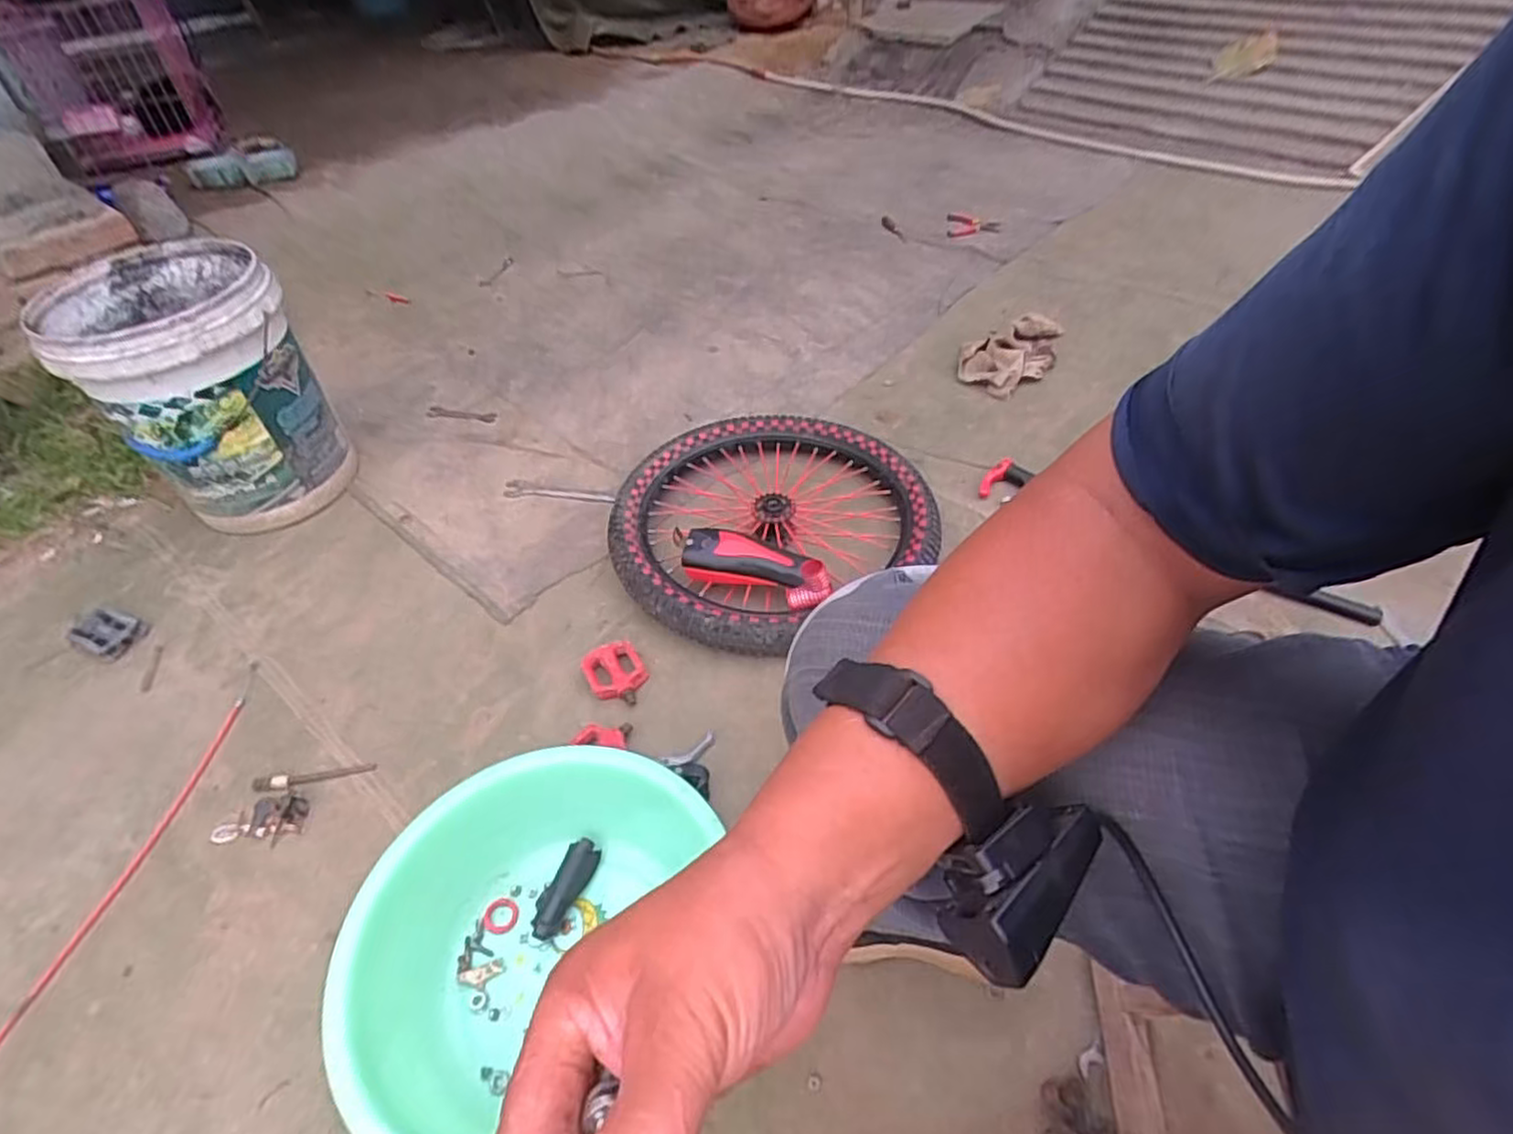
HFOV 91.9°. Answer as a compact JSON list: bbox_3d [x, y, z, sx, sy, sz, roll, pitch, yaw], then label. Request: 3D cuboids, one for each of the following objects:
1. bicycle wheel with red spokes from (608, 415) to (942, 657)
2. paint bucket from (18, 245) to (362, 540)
[{"bbox_3d":[0.010,-0.075,1.134,0.462,0.090,0.448,-2,46,2],"label":"bicycle wheel with red spokes"},{"bbox_3d":[-0.880,-0.272,1.193,0.282,0.378,0.313,-34,53,-29],"label":"paint bucket"}]

